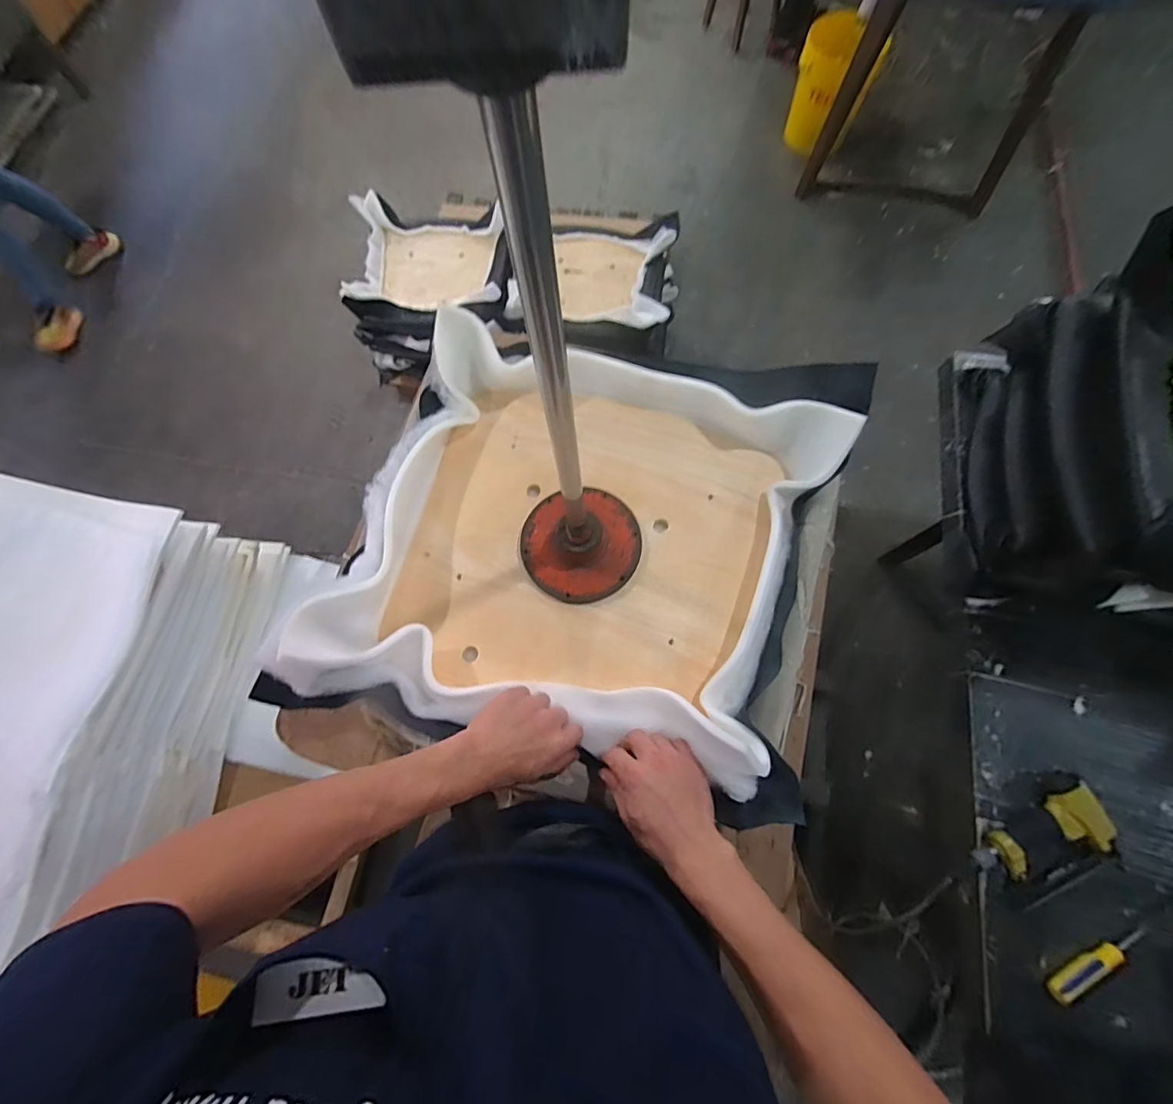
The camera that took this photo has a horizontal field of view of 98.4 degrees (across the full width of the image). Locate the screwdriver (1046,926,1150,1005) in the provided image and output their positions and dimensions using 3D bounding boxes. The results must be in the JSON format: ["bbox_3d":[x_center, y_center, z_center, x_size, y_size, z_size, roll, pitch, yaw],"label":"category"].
[{"bbox_3d":[0.754,0.601,0.740,0.175,0.022,0.029,-27,72,-6],"label":"screwdriver"}]

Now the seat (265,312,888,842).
[{"bbox_3d":[0.002,-0.023,0.595,0.513,0.103,0.510,15,73,8],"label":"seat"}]

